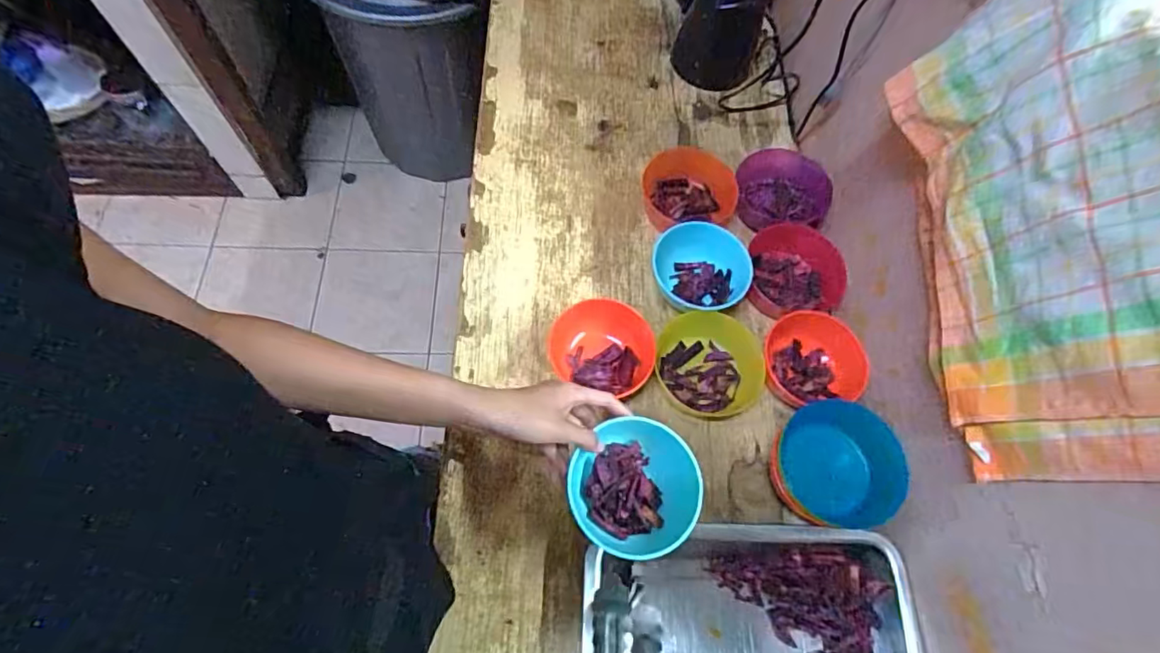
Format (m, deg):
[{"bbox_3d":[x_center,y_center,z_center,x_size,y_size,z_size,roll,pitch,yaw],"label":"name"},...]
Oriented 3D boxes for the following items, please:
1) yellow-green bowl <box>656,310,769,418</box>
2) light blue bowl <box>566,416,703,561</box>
[{"bbox_3d":[0.142,0.044,0.604,0.115,0.043,0.104,11,67,1],"label":"yellow-green bowl"},{"bbox_3d":[0.046,0.140,0.484,0.109,0.050,0.109,1,67,-3],"label":"light blue bowl"}]

